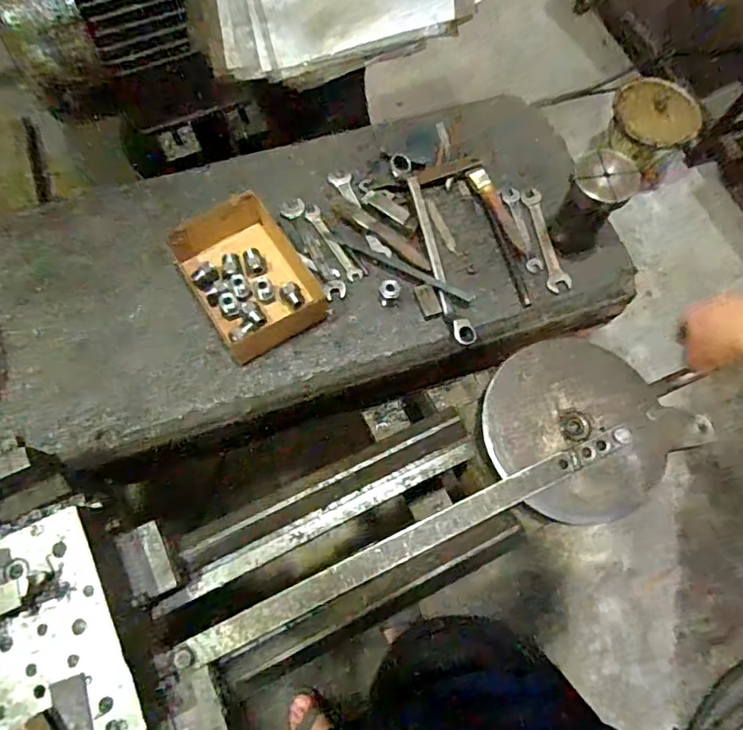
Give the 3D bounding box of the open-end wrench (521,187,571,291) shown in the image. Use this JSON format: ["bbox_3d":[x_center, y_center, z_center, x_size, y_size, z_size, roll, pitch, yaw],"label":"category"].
[{"bbox_3d":[0.211,-0.153,0.625,0.027,0.007,0.137,-9,72,-6],"label":"open-end wrench"}]

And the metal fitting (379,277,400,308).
[{"bbox_3d":[0.020,-0.082,0.586,0.023,0.026,0.022,5,71,-1],"label":"metal fitting"}]

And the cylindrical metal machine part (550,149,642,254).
[{"bbox_3d":[0.240,-0.176,0.577,0.062,0.110,0.059,1,71,-2],"label":"cylindrical metal machine part"}]

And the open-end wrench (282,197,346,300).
[{"bbox_3d":[-0.069,-0.138,0.610,0.027,0.007,0.139,-23,74,-10],"label":"open-end wrench"}]

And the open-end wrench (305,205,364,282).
[{"bbox_3d":[-0.045,-0.146,0.616,0.018,0.004,0.110,-30,75,-12],"label":"open-end wrench"}]

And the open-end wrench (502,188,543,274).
[{"bbox_3d":[0.185,-0.165,0.629,0.020,0.006,0.120,-10,67,-2],"label":"open-end wrench"}]

